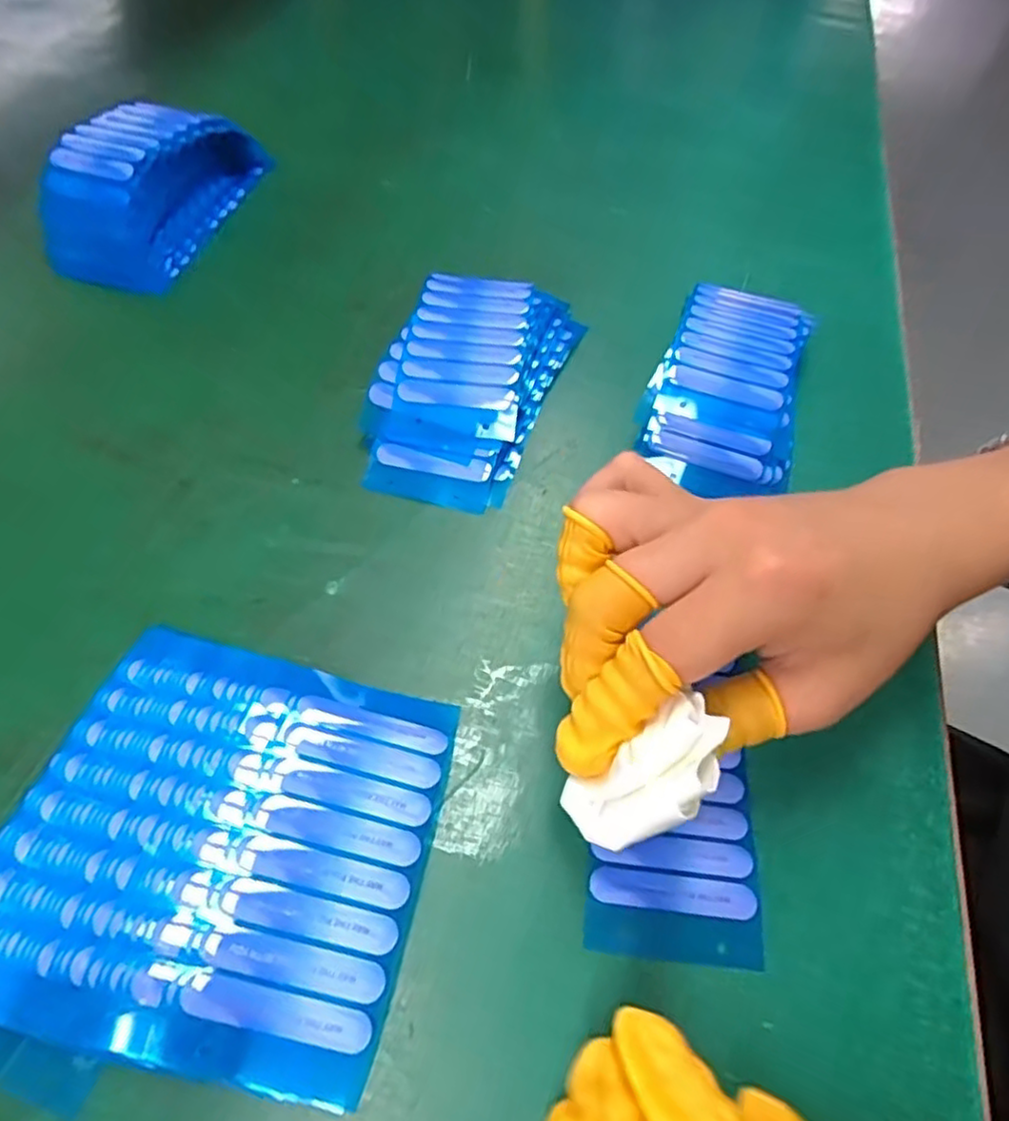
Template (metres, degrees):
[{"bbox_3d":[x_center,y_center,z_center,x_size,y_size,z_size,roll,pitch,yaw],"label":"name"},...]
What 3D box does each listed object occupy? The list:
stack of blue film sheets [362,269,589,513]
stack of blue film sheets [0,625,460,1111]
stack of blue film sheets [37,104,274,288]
[{"bbox_3d":[-0.016,-0.088,0.318,0.072,0.033,0.132,17,57,9],"label":"stack of blue film sheets"},{"bbox_3d":[-0.089,0.083,0.209,0.127,0.019,0.116,13,57,6],"label":"stack of blue film sheets"},{"bbox_3d":[-0.205,-0.218,0.389,0.068,0.056,0.137,14,57,7],"label":"stack of blue film sheets"}]

